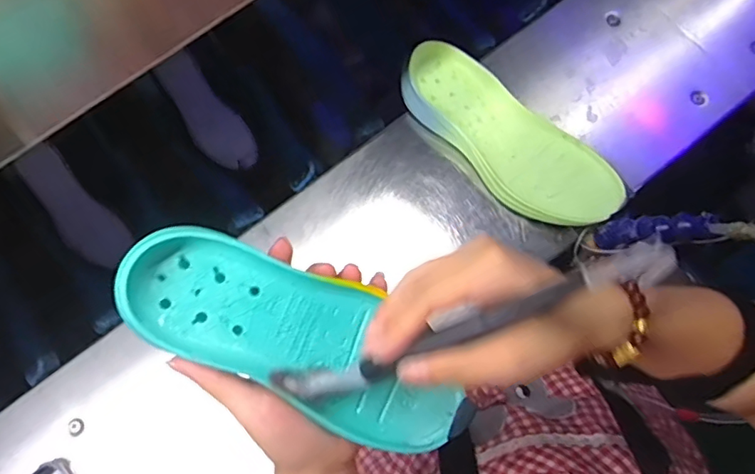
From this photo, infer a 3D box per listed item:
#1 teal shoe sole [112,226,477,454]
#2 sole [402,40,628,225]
[{"bbox_3d":[-0.039,0.058,0.303,0.207,0.026,0.076,32,79,-8],"label":"teal shoe sole"},{"bbox_3d":[0.145,-0.114,0.608,0.103,0.041,0.274,-43,79,-10],"label":"sole"}]

